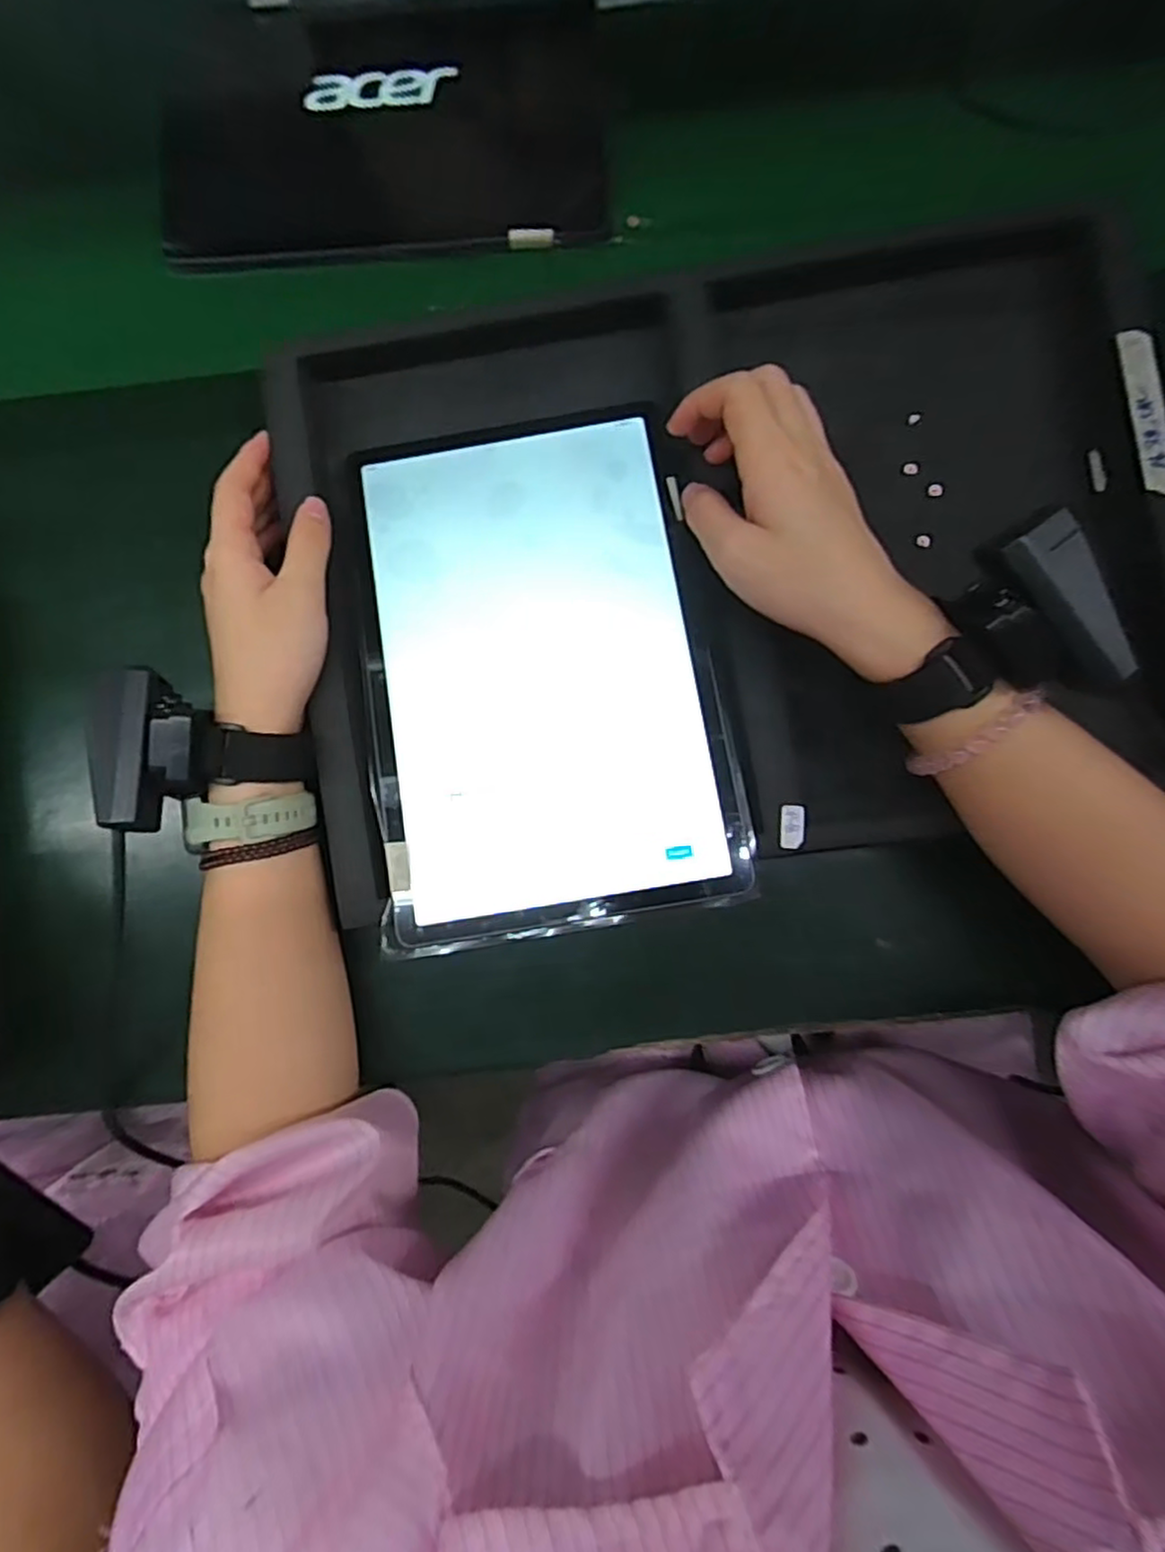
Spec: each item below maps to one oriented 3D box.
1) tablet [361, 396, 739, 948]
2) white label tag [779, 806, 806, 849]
[{"bbox_3d":[-0.023,-0.056,0.345,0.157,0.008,0.253,-9,81,1],"label":"tablet"},{"bbox_3d":[0.100,0.024,0.332,0.011,0.004,0.020,1,83,3],"label":"white label tag"}]

